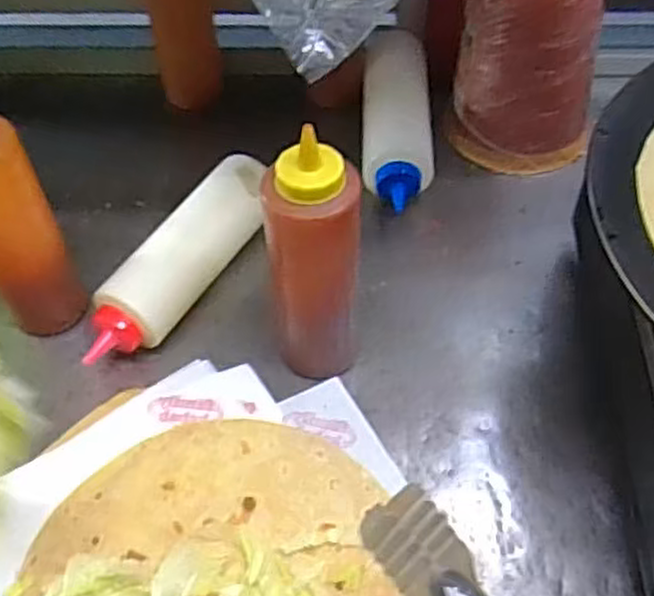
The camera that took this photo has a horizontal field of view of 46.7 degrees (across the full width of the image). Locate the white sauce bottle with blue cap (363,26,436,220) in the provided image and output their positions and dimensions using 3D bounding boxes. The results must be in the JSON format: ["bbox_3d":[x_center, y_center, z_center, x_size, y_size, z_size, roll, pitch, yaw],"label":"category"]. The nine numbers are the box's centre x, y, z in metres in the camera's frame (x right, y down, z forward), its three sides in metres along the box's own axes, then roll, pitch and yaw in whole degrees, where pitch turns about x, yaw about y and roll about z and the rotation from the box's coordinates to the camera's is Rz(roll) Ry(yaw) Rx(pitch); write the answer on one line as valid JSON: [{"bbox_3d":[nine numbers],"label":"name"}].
[{"bbox_3d":[0.063,-0.159,0.690,0.063,0.055,0.214,1,52,-1],"label":"white sauce bottle with blue cap"}]

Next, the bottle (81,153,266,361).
[{"bbox_3d":[-0.112,-0.027,0.599,0.054,0.066,0.208,26,56,18],"label":"bottle"}]

